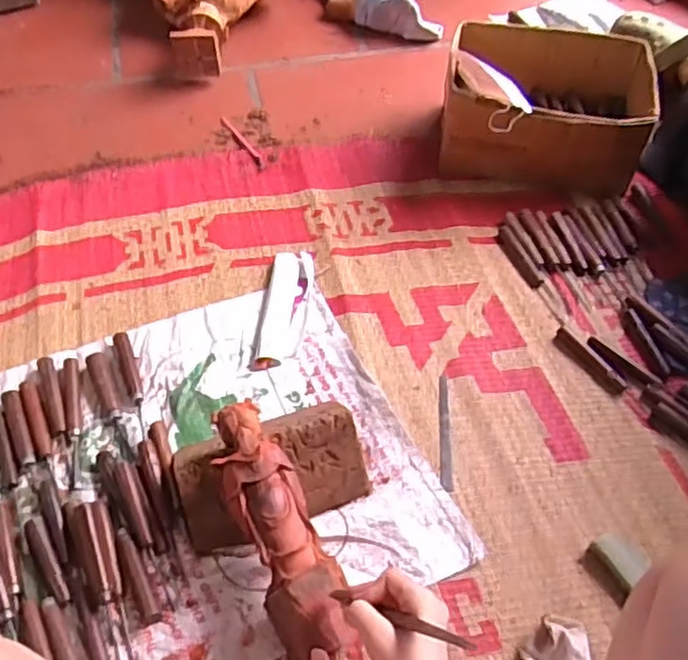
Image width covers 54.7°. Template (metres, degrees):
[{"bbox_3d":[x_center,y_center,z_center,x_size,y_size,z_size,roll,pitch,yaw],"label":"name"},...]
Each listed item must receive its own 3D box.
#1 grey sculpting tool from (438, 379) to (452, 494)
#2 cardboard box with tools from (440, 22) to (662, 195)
[{"bbox_3d":[0.129,0.129,0.843,0.015,0.005,0.158,1,56,4],"label":"grey sculpting tool"},{"bbox_3d":[0.332,-0.367,1.109,0.314,0.170,0.257,11,52,8],"label":"cardboard box with tools"}]

